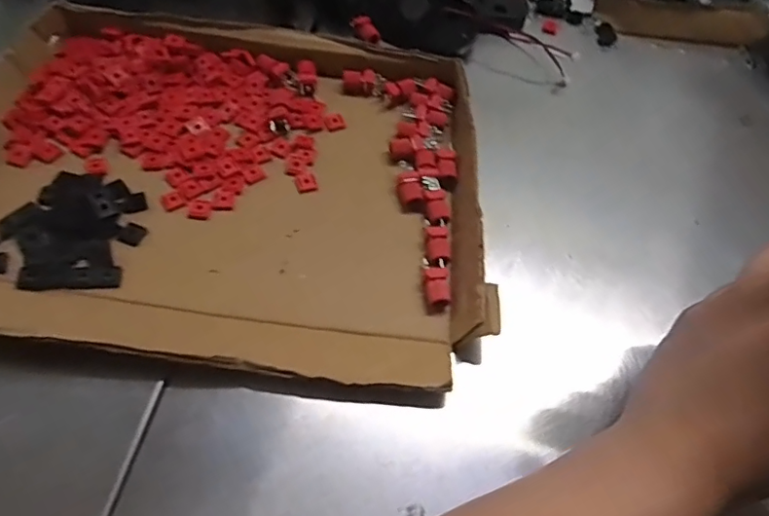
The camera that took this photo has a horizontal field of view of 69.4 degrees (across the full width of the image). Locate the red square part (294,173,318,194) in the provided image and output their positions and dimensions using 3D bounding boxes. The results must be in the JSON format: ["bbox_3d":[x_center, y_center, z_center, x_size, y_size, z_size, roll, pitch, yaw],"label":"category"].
[{"bbox_3d":[-0.054,-0.052,0.379,0.014,0.004,0.014,-15,61,-14],"label":"red square part"}]

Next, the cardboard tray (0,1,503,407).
[{"bbox_3d":[-0.101,-0.058,0.370,0.342,0.044,0.276,6,58,1],"label":"cardboard tray"}]

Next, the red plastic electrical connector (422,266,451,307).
[{"bbox_3d":[0.032,0.018,0.342,0.015,0.013,0.023,1,58,-5],"label":"red plastic electrical connector"}]

